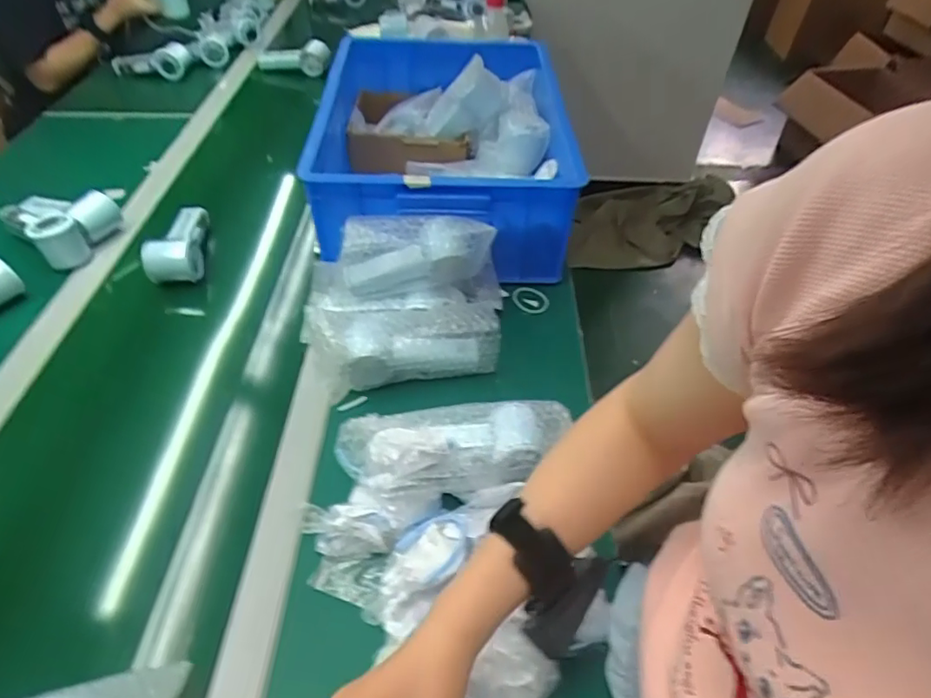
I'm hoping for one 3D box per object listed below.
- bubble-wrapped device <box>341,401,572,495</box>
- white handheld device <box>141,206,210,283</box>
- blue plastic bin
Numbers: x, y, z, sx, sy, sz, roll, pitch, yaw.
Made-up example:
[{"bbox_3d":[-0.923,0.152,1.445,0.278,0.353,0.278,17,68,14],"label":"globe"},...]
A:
[{"bbox_3d":[-0.010,0.097,0.562,0.228,0.049,0.092,-3,46,-6],"label":"bubble-wrapped device"},{"bbox_3d":[-0.397,-0.148,0.794,0.061,0.052,0.131,-5,47,-8],"label":"white handheld device"},{"bbox_3d":[-0.032,-0.336,0.893,0.333,0.147,0.528,-1,46,-5],"label":"blue plastic bin"}]

